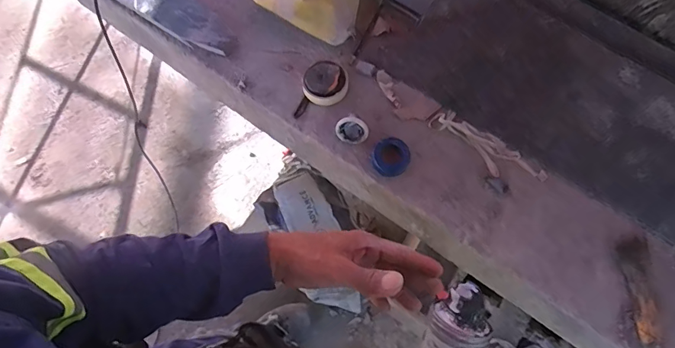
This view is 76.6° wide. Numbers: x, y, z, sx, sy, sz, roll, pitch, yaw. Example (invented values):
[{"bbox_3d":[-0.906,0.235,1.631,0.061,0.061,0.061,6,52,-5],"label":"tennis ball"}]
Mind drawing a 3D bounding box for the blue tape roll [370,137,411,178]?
[{"bbox_3d":[0.093,-0.029,0.732,0.066,0.022,0.061,0,72,-1],"label":"blue tape roll"}]

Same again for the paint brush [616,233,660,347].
[{"bbox_3d":[0.477,0.180,0.672,0.038,0.023,0.162,1,72,-1],"label":"paint brush"}]

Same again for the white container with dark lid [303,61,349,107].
[{"bbox_3d":[-0.021,-0.161,0.756,0.077,0.037,0.068,8,72,2],"label":"white container with dark lid"}]

